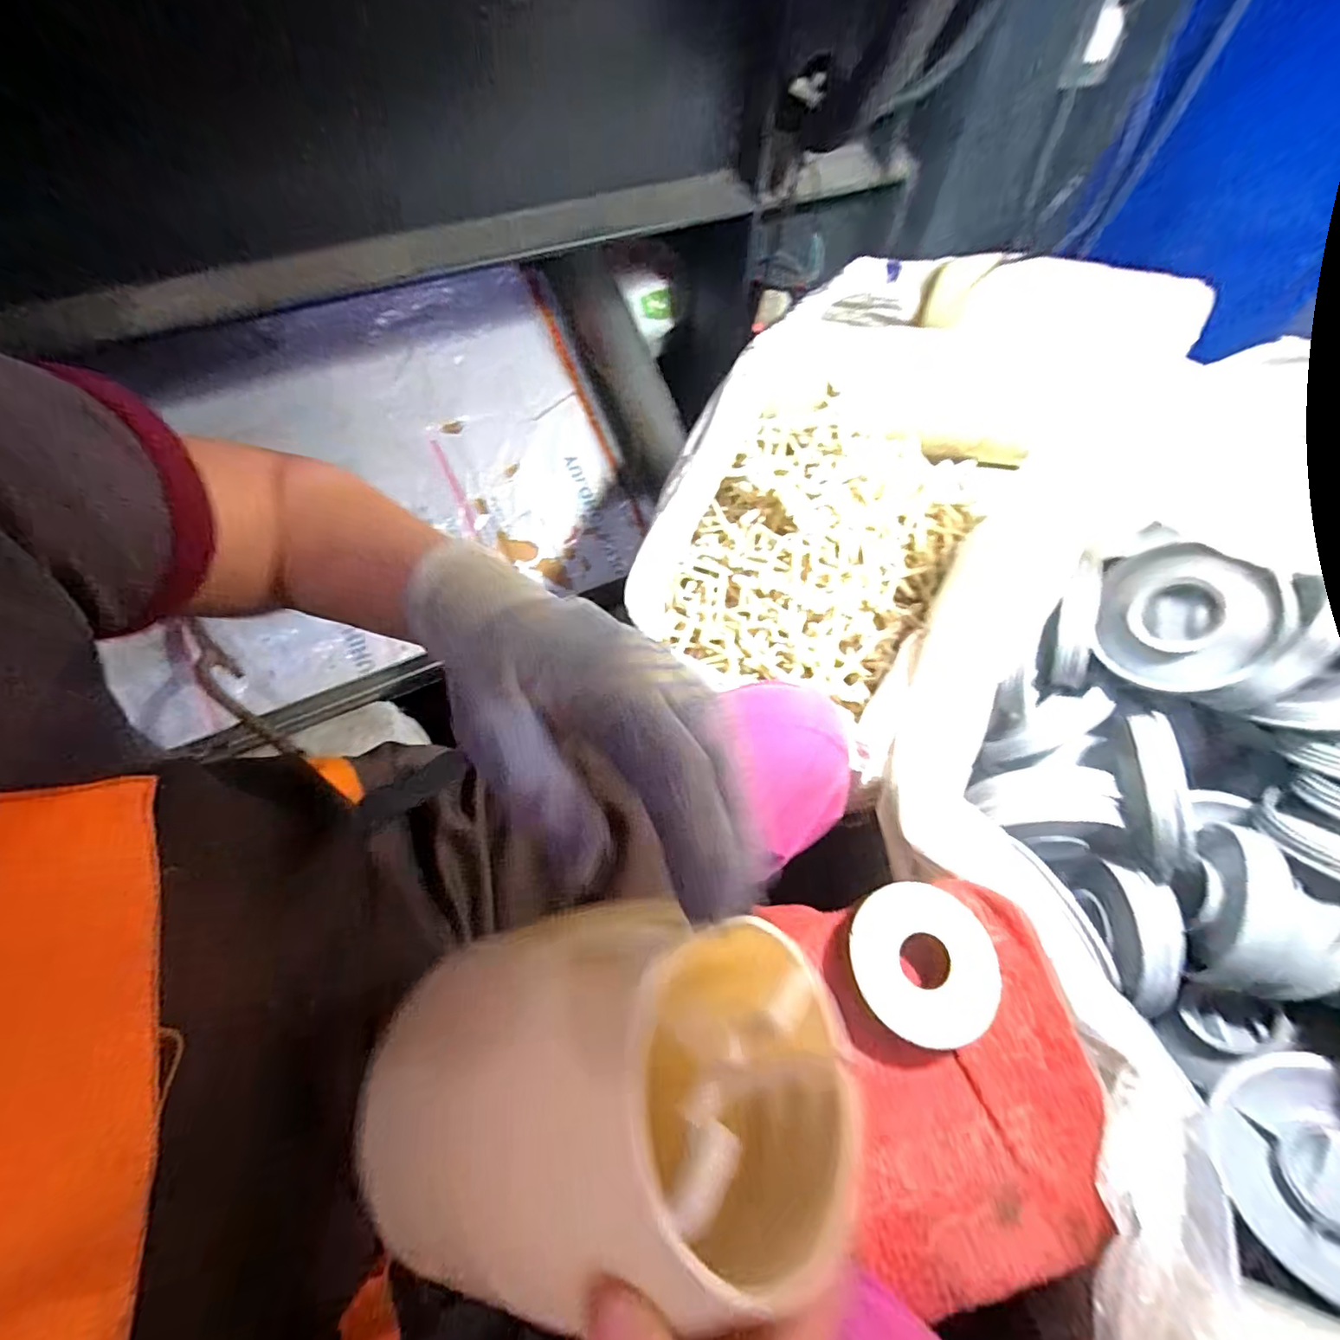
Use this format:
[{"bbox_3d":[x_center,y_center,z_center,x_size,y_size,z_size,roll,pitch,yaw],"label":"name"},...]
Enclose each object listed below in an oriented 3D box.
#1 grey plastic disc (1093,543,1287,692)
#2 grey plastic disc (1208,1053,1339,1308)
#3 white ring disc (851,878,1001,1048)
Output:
[{"bbox_3d":[0.467,-0.049,0.516,0.121,0.017,0.131,-11,74,43],"label":"grey plastic disc"},{"bbox_3d":[0.451,0.345,0.385,0.118,0.024,0.139,-13,51,31],"label":"grey plastic disc"},{"bbox_3d":[0.174,0.207,0.402,0.093,0.039,0.097,1,59,-1],"label":"white ring disc"}]

